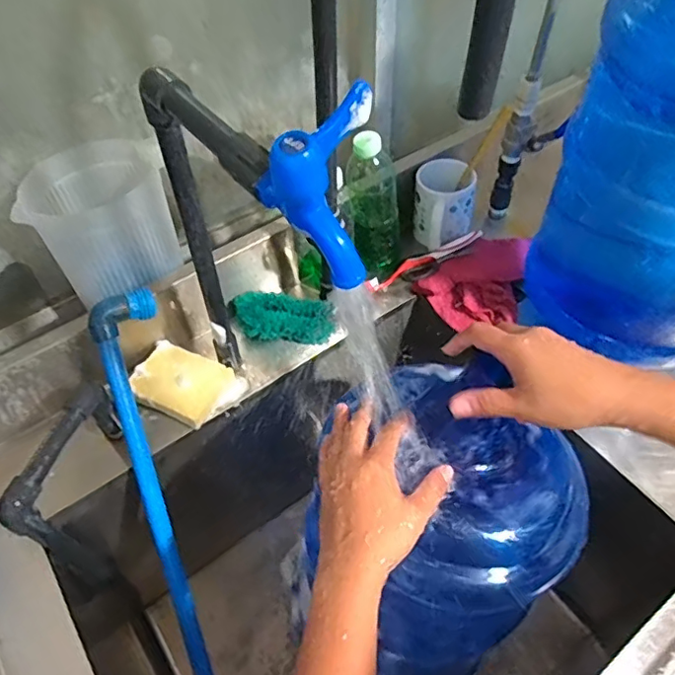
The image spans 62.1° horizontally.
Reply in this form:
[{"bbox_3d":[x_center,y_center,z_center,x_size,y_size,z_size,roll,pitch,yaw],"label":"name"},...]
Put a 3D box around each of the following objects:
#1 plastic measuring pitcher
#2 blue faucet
[{"bbox_3d":[-0.267,-0.128,0.638,0.142,0.118,0.124,-33,56,-21],"label":"plastic measuring pitcher"},{"bbox_3d":[-0.009,-0.083,0.311,0.062,0.083,0.060,16,53,15],"label":"blue faucet"}]

